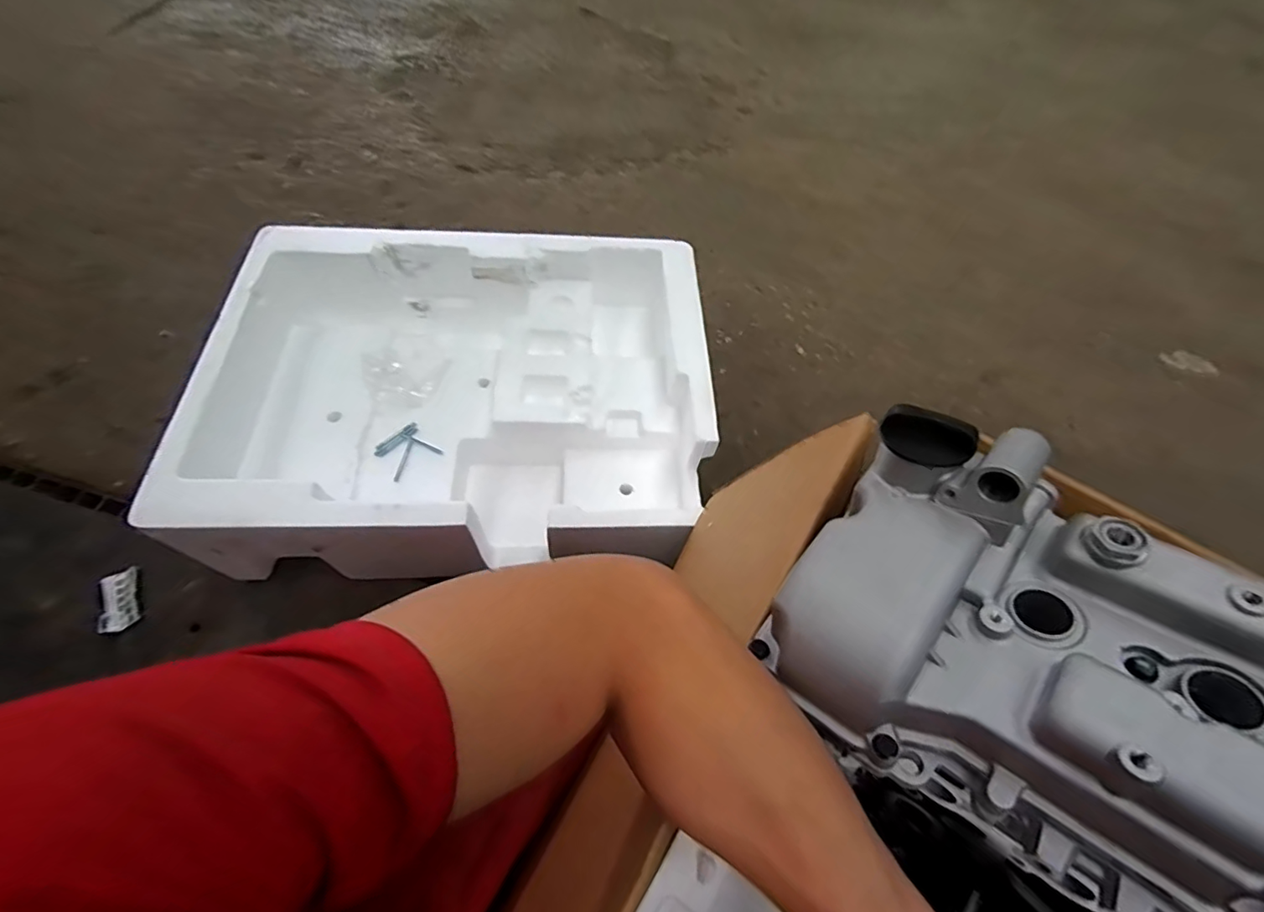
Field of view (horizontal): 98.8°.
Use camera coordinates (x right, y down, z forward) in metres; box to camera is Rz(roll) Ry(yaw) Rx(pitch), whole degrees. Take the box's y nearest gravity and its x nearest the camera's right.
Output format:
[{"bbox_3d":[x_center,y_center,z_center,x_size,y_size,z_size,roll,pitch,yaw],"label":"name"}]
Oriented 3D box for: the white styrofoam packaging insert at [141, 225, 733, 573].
[{"bbox_3d":[-0.250,-0.101,0.867,0.718,0.195,0.555,1,61,-3],"label":"white styrofoam packaging insert"}]

